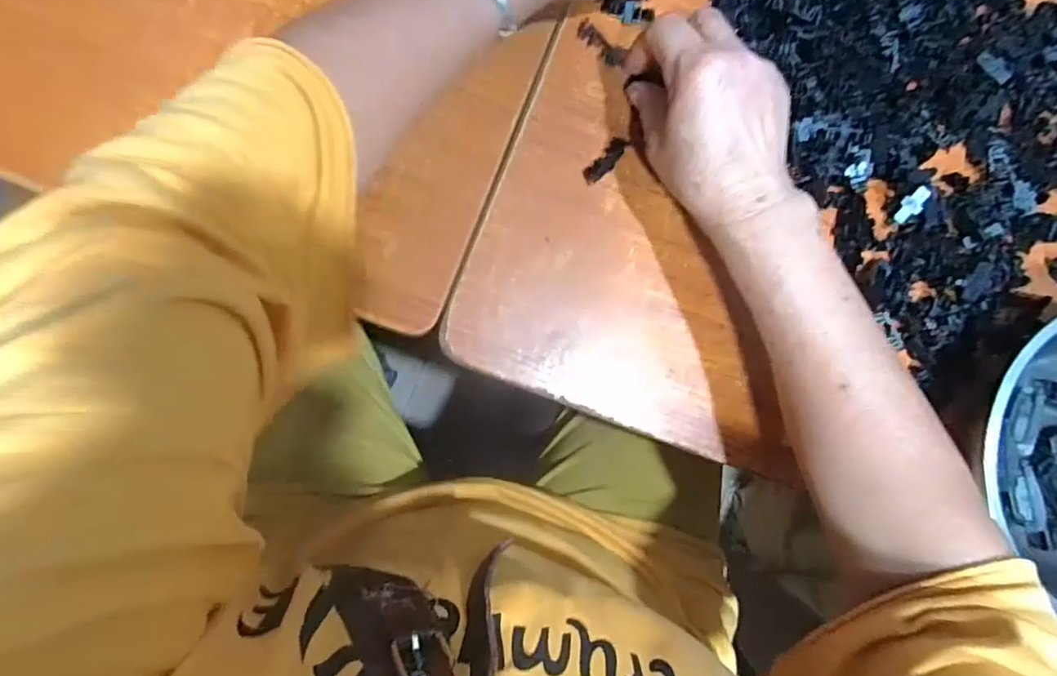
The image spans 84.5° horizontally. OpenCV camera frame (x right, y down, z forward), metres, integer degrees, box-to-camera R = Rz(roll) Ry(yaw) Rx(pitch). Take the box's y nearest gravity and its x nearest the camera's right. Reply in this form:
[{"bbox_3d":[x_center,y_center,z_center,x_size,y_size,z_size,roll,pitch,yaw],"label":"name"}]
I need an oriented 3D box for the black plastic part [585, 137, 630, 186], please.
[{"bbox_3d":[0.051,-0.116,0.376,0.013,0.011,0.036,42,83,-3],"label":"black plastic part"}]

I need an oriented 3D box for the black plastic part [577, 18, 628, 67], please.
[{"bbox_3d":[0.047,-0.194,0.384,0.037,0.005,0.013,40,83,-7],"label":"black plastic part"}]

